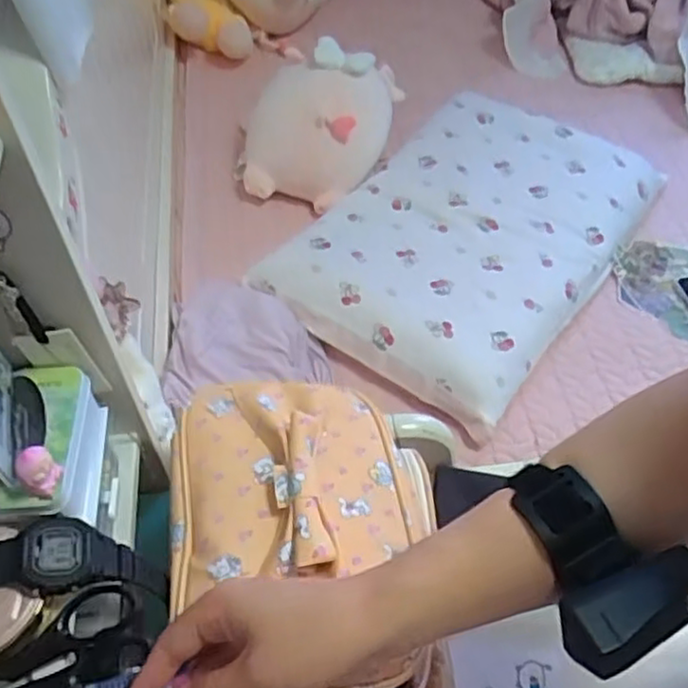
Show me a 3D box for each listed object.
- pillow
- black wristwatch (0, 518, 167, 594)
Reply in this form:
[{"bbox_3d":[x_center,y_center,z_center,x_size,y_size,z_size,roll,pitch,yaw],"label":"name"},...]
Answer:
[{"bbox_3d":[0.218,-0.204,1.158,0.433,0.091,0.643,29,58,22],"label":"pillow"},{"bbox_3d":[-0.169,0.119,0.374,0.137,0.030,0.037,0,51,-15],"label":"black wristwatch"}]

